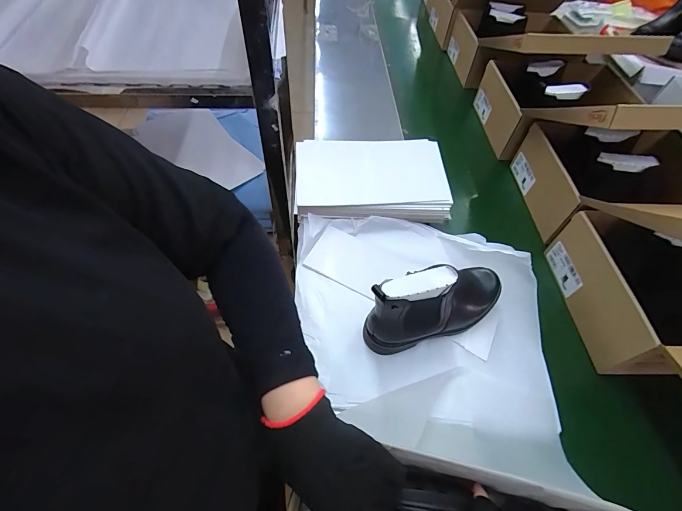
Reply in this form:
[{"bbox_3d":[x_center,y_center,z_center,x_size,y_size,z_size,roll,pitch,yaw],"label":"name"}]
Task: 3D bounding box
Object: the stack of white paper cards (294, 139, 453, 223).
[{"bbox_3d":[0.060,-0.168,0.720,0.318,0.050,0.221,0,55,-4],"label":"stack of white paper cards"}]

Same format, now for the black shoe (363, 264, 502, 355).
[{"bbox_3d":[0.159,0.063,0.503,0.247,0.154,0.081,-23,60,-18],"label":"black shoe"}]

